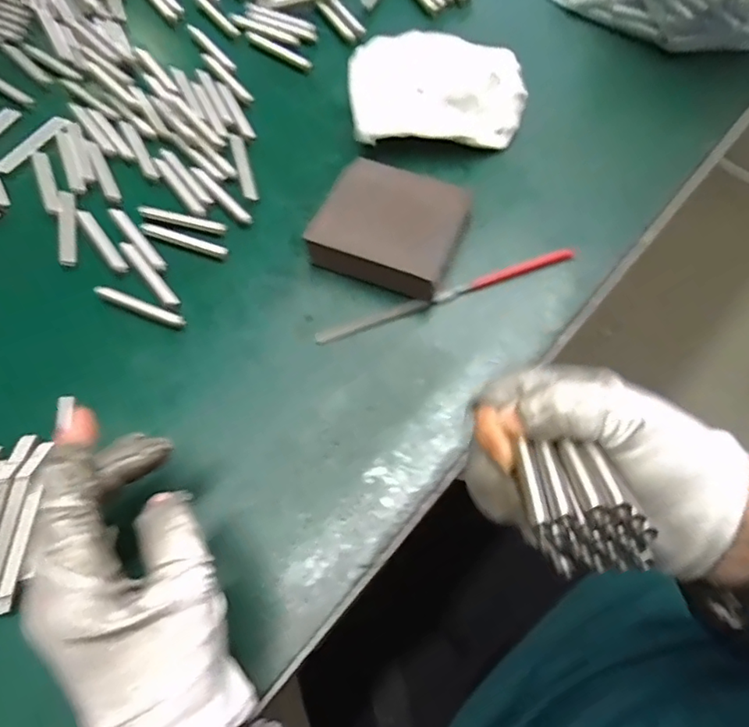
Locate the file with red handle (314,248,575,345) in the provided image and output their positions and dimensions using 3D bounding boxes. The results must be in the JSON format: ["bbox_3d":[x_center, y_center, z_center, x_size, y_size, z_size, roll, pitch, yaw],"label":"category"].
[{"bbox_3d":[0.042,-0.041,0.329,0.157,0.008,0.008,-19,67,-5],"label":"file with red handle"}]

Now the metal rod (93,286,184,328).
[{"bbox_3d":[-0.141,-0.034,0.338,0.060,0.004,0.008,20,70,11],"label":"metal rod"}]

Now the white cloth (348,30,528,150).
[{"bbox_3d":[0.041,-0.180,0.377,0.111,0.028,0.085,-2,67,3],"label":"white cloth"}]

